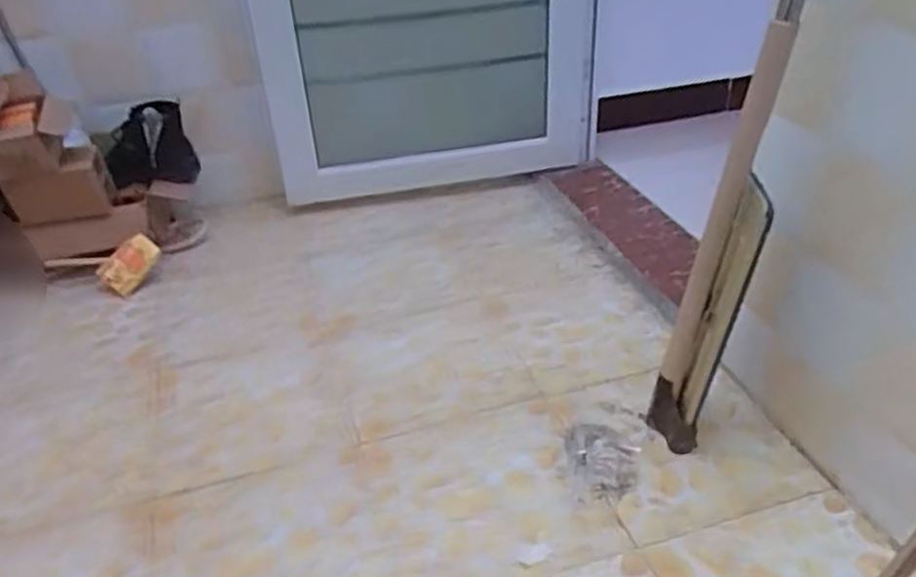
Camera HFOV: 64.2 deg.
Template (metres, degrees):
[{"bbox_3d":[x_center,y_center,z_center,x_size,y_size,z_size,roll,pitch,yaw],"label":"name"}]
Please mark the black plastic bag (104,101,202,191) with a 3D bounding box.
[{"bbox_3d":[-0.619,-0.284,1.461,0.167,0.153,0.056,-14,35,-17],"label":"black plastic bag"}]

